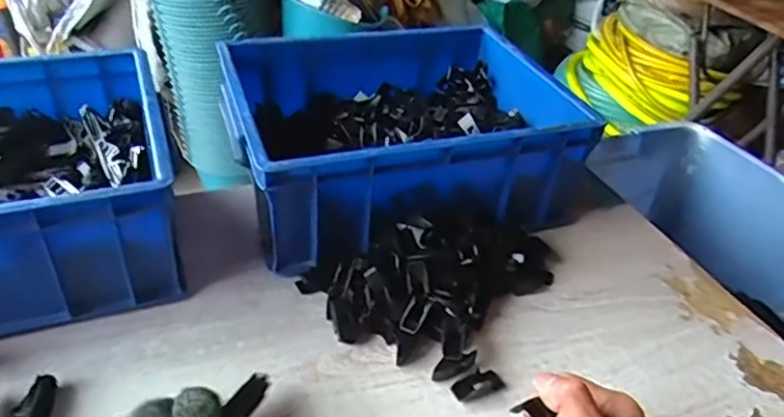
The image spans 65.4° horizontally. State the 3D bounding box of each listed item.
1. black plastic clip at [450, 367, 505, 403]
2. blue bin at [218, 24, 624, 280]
[{"bbox_3d":[0.069,0.138,0.482,0.045,0.010,0.022,-16,42,-27],"label":"black plastic clip"},{"bbox_3d":[0.003,-0.075,0.670,0.338,0.140,0.264,-8,39,-17],"label":"blue bin"}]

